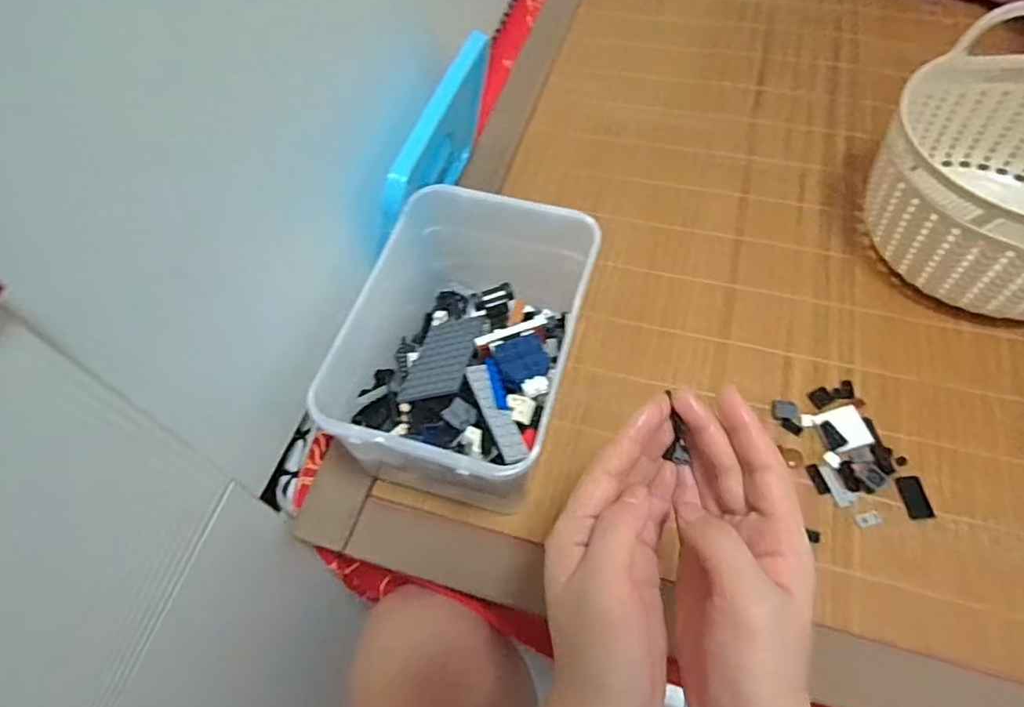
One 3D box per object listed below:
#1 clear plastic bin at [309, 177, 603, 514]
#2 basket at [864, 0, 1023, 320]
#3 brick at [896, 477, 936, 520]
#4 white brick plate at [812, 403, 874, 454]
[{"bbox_3d":[-0.031,0.000,0.461,0.147,0.118,0.210,12,60,11],"label":"clear plastic bin"},{"bbox_3d":[0.421,-0.142,0.501,0.220,0.141,0.208,-40,64,-19],"label":"basket"},{"bbox_3d":[0.290,0.103,0.438,0.018,0.006,0.030,-6,58,1],"label":"brick"},{"bbox_3d":[0.253,0.057,0.465,0.030,0.008,0.033,-13,58,-4],"label":"white brick plate"}]

